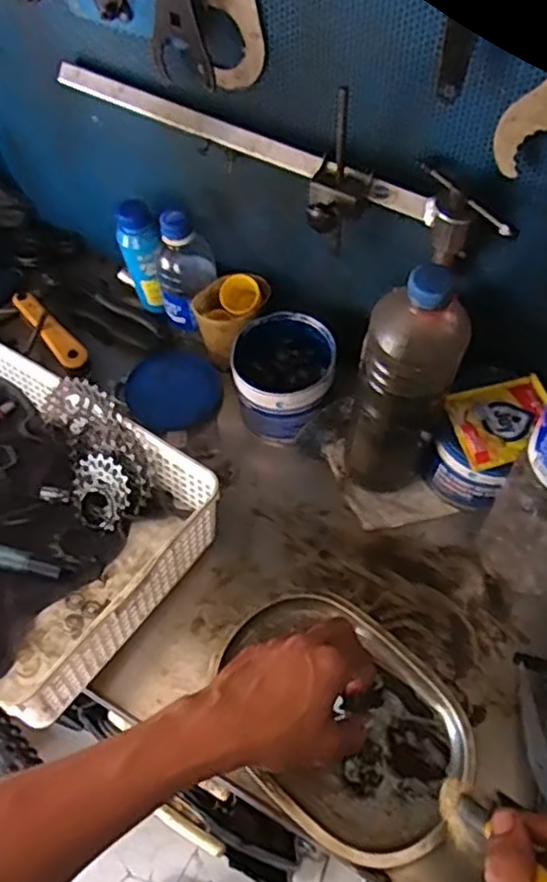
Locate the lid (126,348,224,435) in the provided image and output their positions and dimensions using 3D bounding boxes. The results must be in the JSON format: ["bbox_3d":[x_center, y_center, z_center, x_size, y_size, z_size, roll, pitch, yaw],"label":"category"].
[{"bbox_3d":[-0.109,-0.056,0.752,0.097,0.014,0.102,-1,57,1],"label":"lid"}]

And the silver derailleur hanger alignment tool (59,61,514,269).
[{"bbox_3d":[-0.007,-0.230,0.574,0.417,0.094,0.067,27,62,18],"label":"silver derailleur hanger alignment tool"}]

